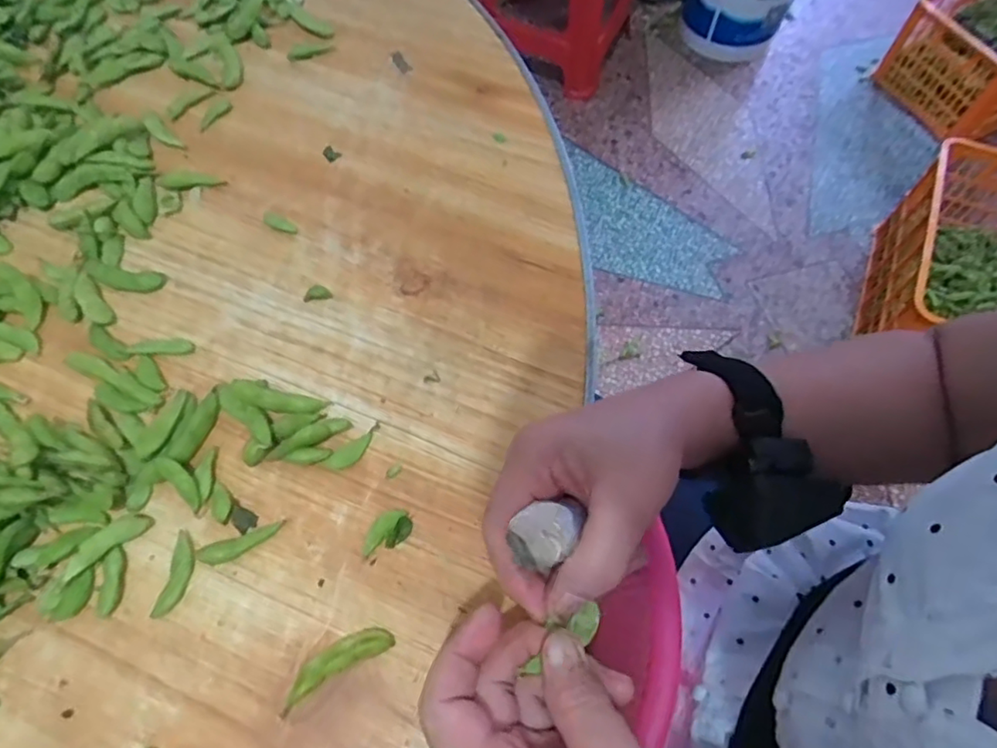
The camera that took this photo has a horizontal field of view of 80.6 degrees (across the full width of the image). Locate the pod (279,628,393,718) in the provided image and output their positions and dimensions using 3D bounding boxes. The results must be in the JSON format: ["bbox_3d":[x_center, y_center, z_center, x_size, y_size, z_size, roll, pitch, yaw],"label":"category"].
[{"bbox_3d":[-0.076,0.134,0.273,0.053,0.014,0.016,-29,67,-13],"label":"pod"}]

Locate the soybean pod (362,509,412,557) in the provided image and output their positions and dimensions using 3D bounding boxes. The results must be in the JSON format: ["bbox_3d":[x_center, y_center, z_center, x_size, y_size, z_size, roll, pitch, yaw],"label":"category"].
[{"bbox_3d":[-0.058,0.081,0.302,0.027,0.006,0.017,-22,66,-10],"label":"soybean pod"}]

